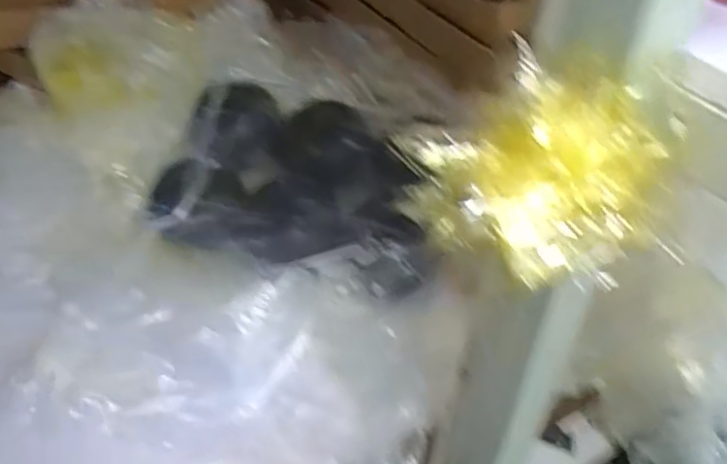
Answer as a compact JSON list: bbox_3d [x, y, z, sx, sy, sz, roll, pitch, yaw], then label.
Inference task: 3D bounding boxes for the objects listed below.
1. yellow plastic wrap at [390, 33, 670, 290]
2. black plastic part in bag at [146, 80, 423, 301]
[{"bbox_3d":[0.090,-0.028,0.308,0.115,0.077,0.092,-30,51,-30],"label":"yellow plastic wrap"},{"bbox_3d":[-0.084,-0.060,0.843,0.373,0.101,0.274,9,43,8],"label":"black plastic part in bag"}]

